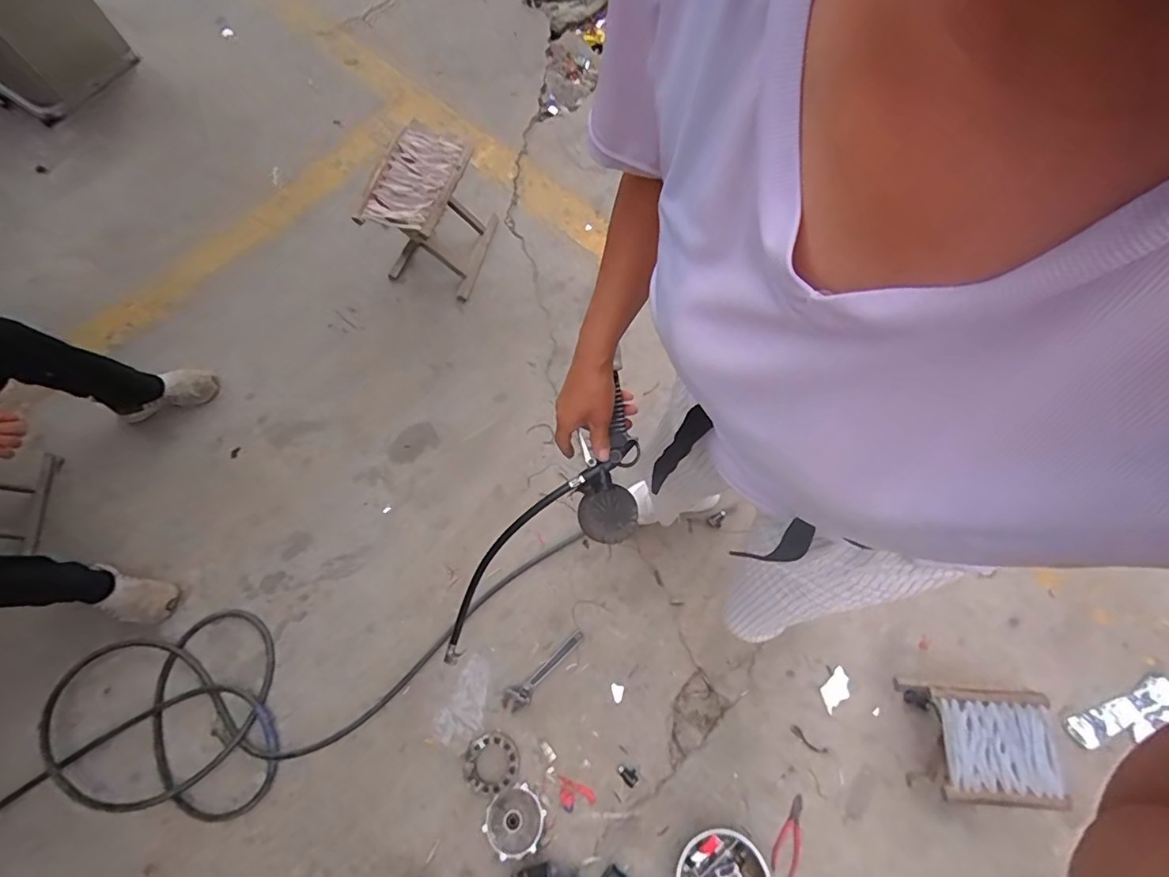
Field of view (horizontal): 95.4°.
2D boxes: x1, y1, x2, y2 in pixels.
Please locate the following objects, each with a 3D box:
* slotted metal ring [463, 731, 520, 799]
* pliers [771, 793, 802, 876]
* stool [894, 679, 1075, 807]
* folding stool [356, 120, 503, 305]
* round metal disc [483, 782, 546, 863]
[{"bbox_3d":[-0.202,0.708,1.161,0.116,0.024,0.119,1,71,-1],"label":"slotted metal ring"},{"bbox_3d":[0.442,0.842,1.129,0.058,0.015,0.148,28,72,8],"label":"pliers"},{"bbox_3d":[0.825,0.635,1.124,0.239,0.160,0.207,2,72,7],"label":"stool"},{"bbox_3d":[-0.416,-0.619,1.482,0.251,0.297,0.314,16,71,3],"label":"folding stool"},{"bbox_3d":[-0.147,0.812,1.127,0.118,0.016,0.118,1,71,-1],"label":"round metal disc"}]

